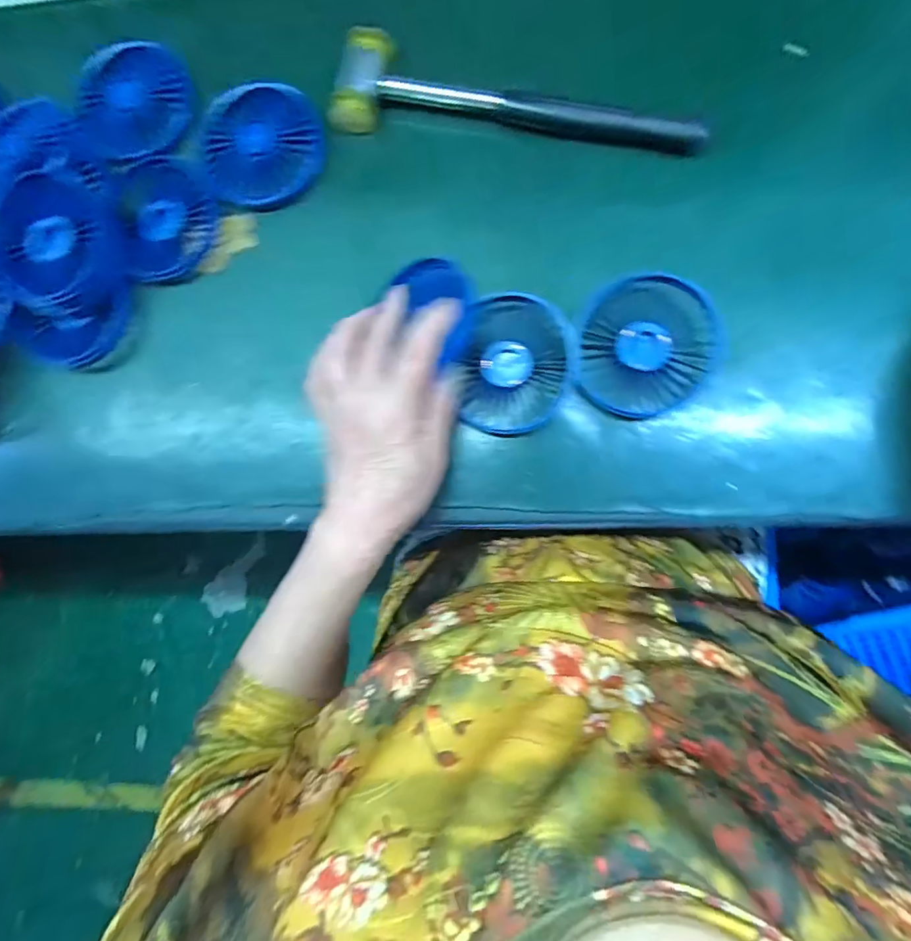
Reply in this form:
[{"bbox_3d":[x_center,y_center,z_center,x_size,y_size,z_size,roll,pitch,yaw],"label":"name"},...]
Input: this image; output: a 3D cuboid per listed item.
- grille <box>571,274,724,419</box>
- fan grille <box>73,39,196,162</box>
[{"bbox_3d":[0.120,-0.078,0.316,0.087,0.014,0.082,0,90,7],"label":"grille"},{"bbox_3d":[-0.239,-0.273,0.368,0.089,0.014,0.092,-8,86,5],"label":"fan grille"}]

